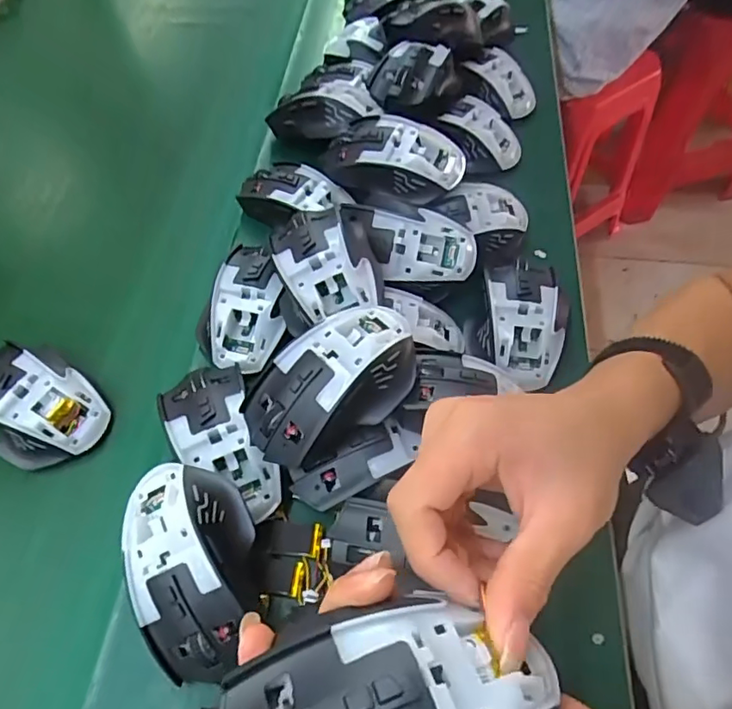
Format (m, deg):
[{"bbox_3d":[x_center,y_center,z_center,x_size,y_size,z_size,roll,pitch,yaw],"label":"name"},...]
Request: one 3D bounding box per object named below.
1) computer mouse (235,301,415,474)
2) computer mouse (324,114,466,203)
[{"bbox_3d":[-0.020,0.016,0.335,0.110,0.048,0.065,-30,63,-17],"label":"computer mouse"},{"bbox_3d":[0.020,-0.163,0.442,0.111,0.030,0.060,24,61,14],"label":"computer mouse"}]

